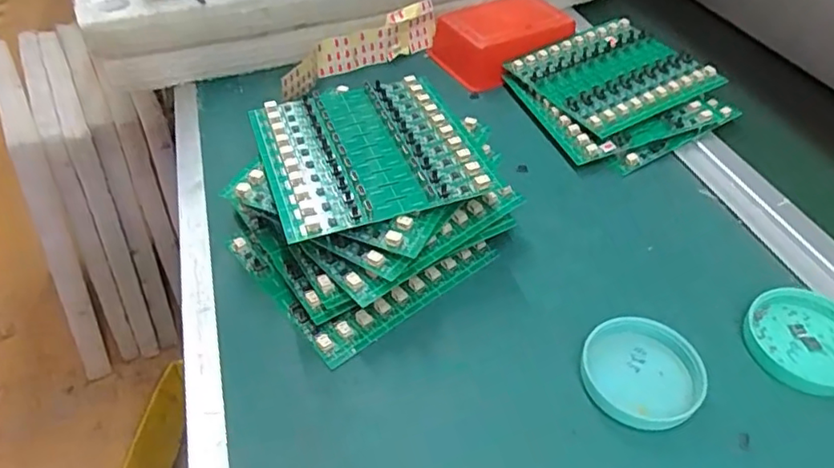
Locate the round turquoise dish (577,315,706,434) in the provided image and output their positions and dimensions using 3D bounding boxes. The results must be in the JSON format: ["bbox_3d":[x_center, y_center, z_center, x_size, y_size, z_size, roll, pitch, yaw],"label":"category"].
[{"bbox_3d":[0.126,0.076,0.323,0.063,0.018,0.059,0,46,0],"label":"round turquoise dish"}]

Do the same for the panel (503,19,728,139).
[{"bbox_3d":[0.174,-0.142,0.511,0.138,0.015,0.126,-25,50,-16],"label":"panel"}]

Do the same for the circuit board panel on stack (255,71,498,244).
[{"bbox_3d":[-0.035,-0.059,0.380,0.129,0.010,0.138,-15,46,-14],"label":"circuit board panel on stack"}]

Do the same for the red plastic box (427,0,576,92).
[{"bbox_3d":[0.082,-0.192,0.567,0.128,0.043,0.091,-22,50,-20],"label":"red plastic box"}]

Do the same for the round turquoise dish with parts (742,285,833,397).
[{"bbox_3d":[0.230,0.060,0.338,0.064,0.014,0.062,0,46,0],"label":"round turquoise dish with parts"}]

